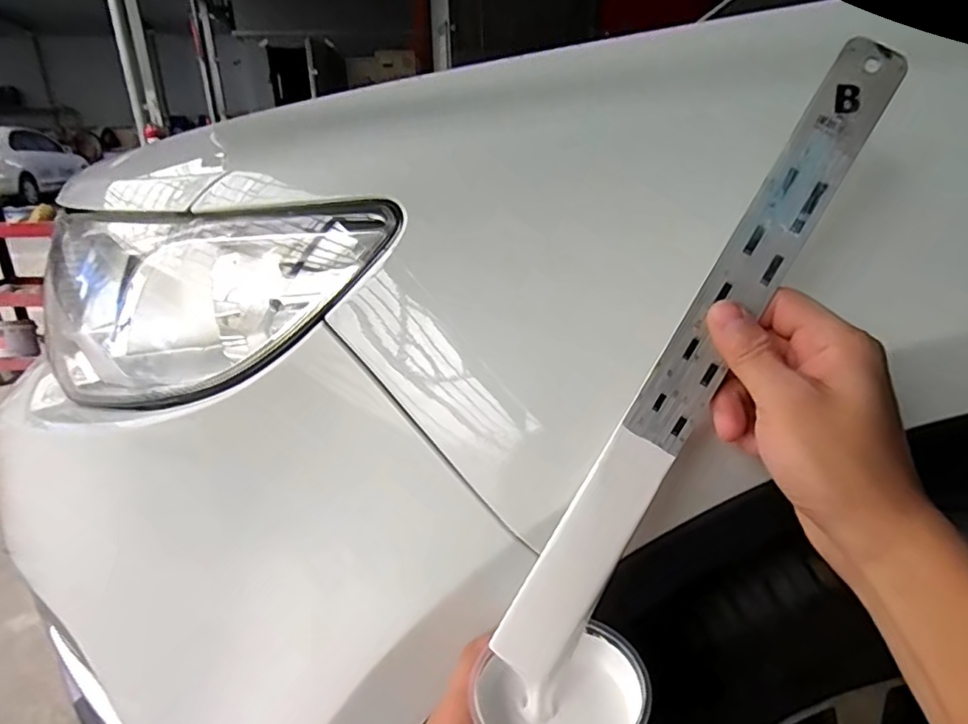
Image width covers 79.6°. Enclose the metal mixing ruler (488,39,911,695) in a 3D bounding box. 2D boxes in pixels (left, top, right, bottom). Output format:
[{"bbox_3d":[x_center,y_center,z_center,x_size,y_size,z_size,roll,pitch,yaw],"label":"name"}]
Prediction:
[{"bbox_3d":[0.100,0.006,0.282,0.033,0.339,0.004,30,4,7],"label":"metal mixing ruler"}]

